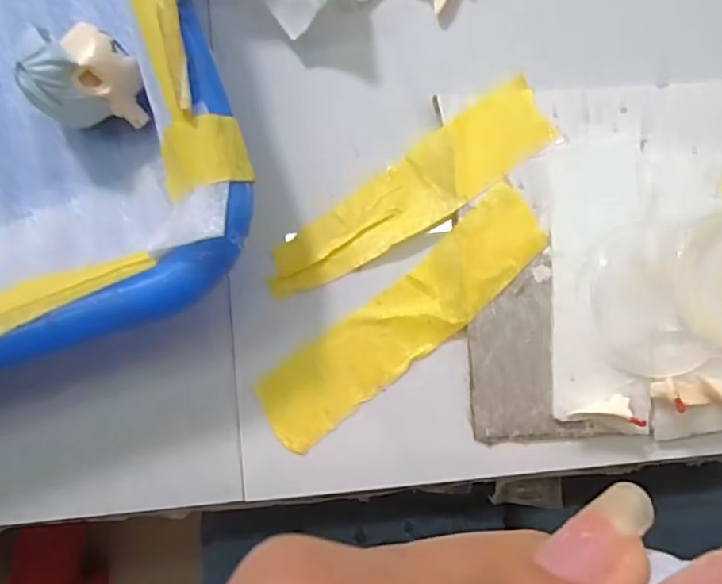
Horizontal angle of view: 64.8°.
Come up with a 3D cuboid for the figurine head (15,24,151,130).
[{"bbox_3d":[-0.066,-0.050,0.139,0.020,0.025,0.023,39,86,4],"label":"figurine head"}]

